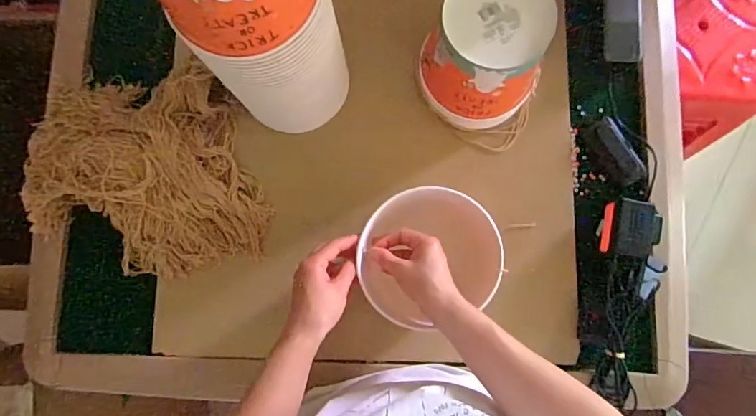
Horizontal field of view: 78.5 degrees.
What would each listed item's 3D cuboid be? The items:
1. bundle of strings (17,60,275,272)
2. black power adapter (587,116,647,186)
[{"bbox_3d":[-0.337,-0.053,0.650,0.337,0.063,0.294,-5,82,1],"label":"bundle of strings"},{"bbox_3d":[0.340,-0.079,0.662,0.045,0.023,0.099,-22,82,-2],"label":"black power adapter"}]

